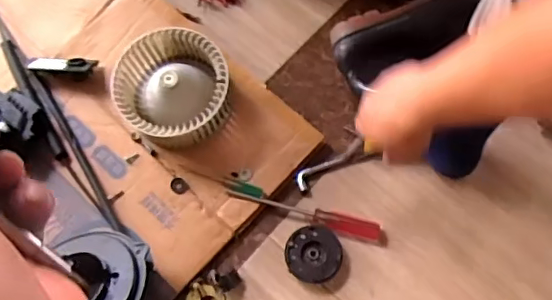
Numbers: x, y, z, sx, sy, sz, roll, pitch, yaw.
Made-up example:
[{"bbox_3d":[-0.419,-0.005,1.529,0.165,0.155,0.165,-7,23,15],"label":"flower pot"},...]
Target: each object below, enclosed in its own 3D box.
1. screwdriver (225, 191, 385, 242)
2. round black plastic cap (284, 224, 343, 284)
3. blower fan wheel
[{"bbox_3d":[0.038,0.080,0.710,0.197,0.020,0.026,12,69,6],"label":"screwdriver"},{"bbox_3d":[0.047,0.127,0.689,0.068,0.024,0.067,-1,69,1],"label":"round black plastic cap"},{"bbox_3d":[-0.131,-0.076,0.722,0.137,0.077,0.133,-1,69,1],"label":"blower fan wheel"}]

